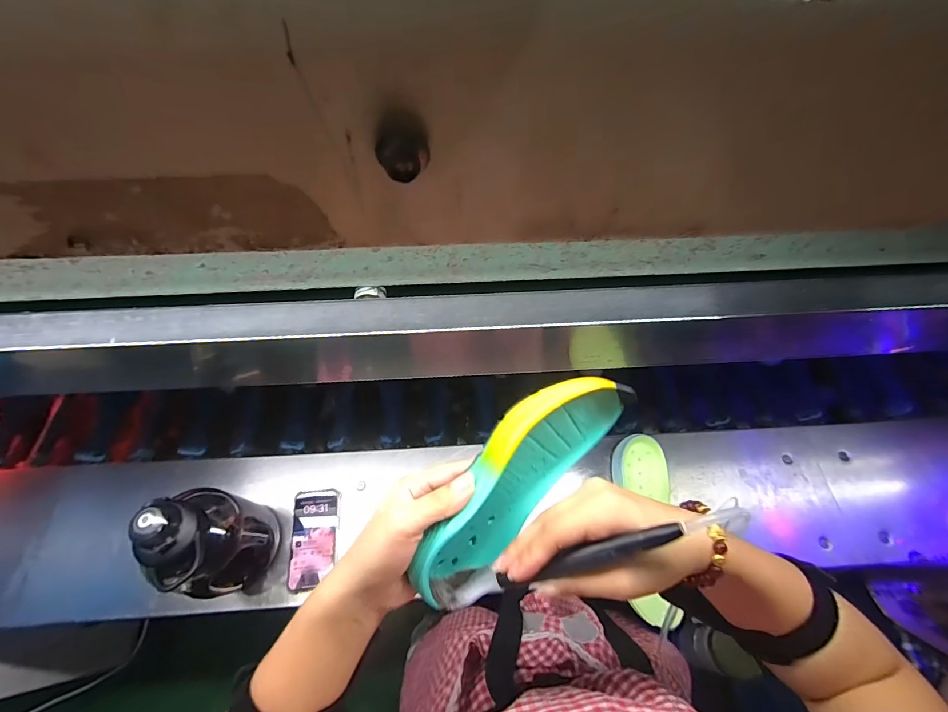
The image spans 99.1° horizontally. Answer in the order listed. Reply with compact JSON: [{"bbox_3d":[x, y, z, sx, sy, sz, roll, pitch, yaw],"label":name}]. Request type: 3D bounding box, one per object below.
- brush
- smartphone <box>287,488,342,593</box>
[{"bbox_3d":[0.063,0.126,0.252,0.196,0.030,0.019,-27,61,22],"label":"brush"},{"bbox_3d":[-0.266,0.303,0.678,0.073,0.014,0.150,-4,62,-4],"label":"smartphone"}]

